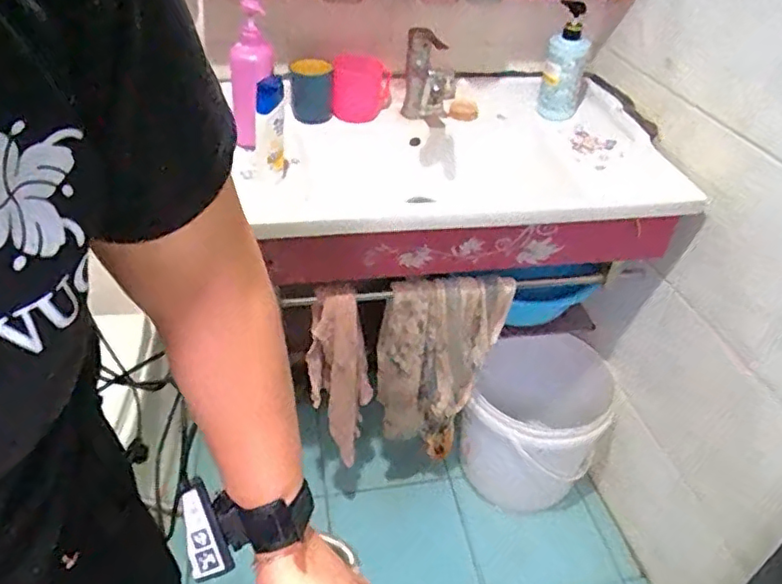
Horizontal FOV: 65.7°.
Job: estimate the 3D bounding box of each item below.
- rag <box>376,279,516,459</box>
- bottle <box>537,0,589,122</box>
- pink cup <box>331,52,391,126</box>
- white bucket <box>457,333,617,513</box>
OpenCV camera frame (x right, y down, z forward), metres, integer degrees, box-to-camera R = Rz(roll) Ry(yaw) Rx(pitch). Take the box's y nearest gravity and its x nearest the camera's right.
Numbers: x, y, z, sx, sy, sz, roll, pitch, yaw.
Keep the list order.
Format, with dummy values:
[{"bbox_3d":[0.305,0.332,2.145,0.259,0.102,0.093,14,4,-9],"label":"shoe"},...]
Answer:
[{"bbox_3d":[0.090,0.172,1.192,0.228,0.495,0.068,-9,41,-15],"label":"rag"},{"bbox_3d":[0.339,-0.444,1.167,0.081,0.202,0.086,13,40,12],"label":"bottle"},{"bbox_3d":[-0.056,-0.381,1.149,0.107,0.117,0.077,1,39,-4],"label":"pink cup"},{"bbox_3d":[0.325,0.293,1.377,0.291,0.285,0.332,17,41,16],"label":"white bucket"}]

